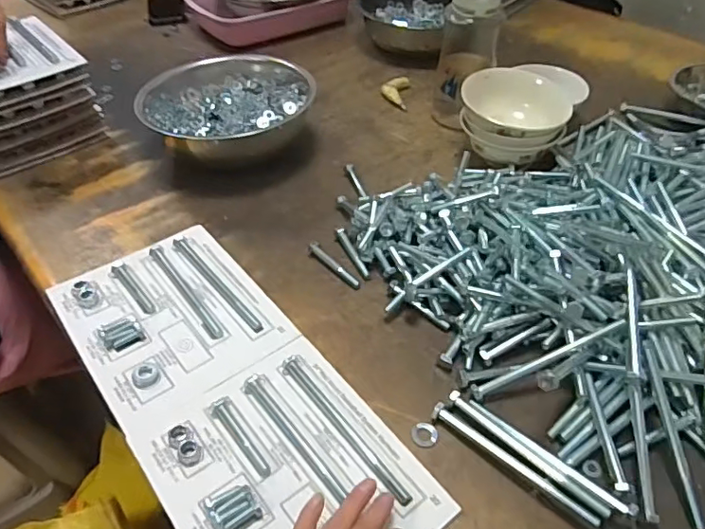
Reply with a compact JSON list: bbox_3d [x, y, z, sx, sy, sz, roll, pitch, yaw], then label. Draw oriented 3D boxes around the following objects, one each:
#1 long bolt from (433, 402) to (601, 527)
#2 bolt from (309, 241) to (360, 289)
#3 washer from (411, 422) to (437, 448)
[{"bbox_3d":[0.135,0.166,0.470,0.152,0.021,0.016,33,53,26],"label":"long bolt"},{"bbox_3d":[-0.021,0.001,0.643,0.012,0.016,0.081,-31,55,-29],"label":"bolt"},{"bbox_3d":[0.065,0.152,0.495,0.023,0.004,0.022,2,46,-2],"label":"washer"}]

